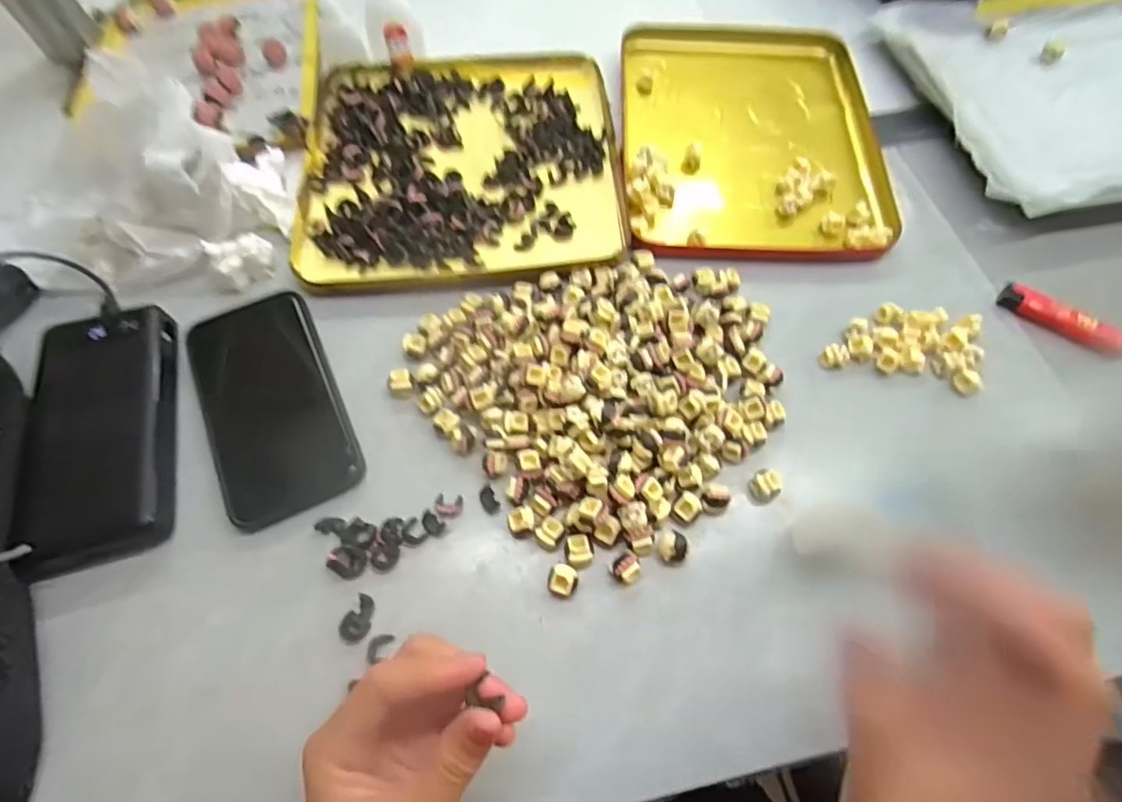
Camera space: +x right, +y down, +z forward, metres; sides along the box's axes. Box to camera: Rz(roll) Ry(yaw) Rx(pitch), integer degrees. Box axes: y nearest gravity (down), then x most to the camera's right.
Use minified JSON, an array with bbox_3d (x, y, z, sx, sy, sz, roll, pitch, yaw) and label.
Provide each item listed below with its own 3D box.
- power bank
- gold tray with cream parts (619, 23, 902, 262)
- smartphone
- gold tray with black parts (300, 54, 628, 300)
[{"bbox_3d":[-0.275,0.017,0.331,0.071,0.023,0.158,-14,66,-7],"label":"power bank"},{"bbox_3d":[0.152,-0.222,0.458,0.200,0.027,0.250,2,65,1],"label":"gold tray with cream parts"},{"bbox_3d":[-0.183,-0.001,0.345,0.077,0.012,0.149,-25,68,-11],"label":"smartphone"},{"bbox_3d":[-0.079,-0.193,0.439,0.241,0.015,0.239,-5,65,-3],"label":"gold tray with black parts"}]

